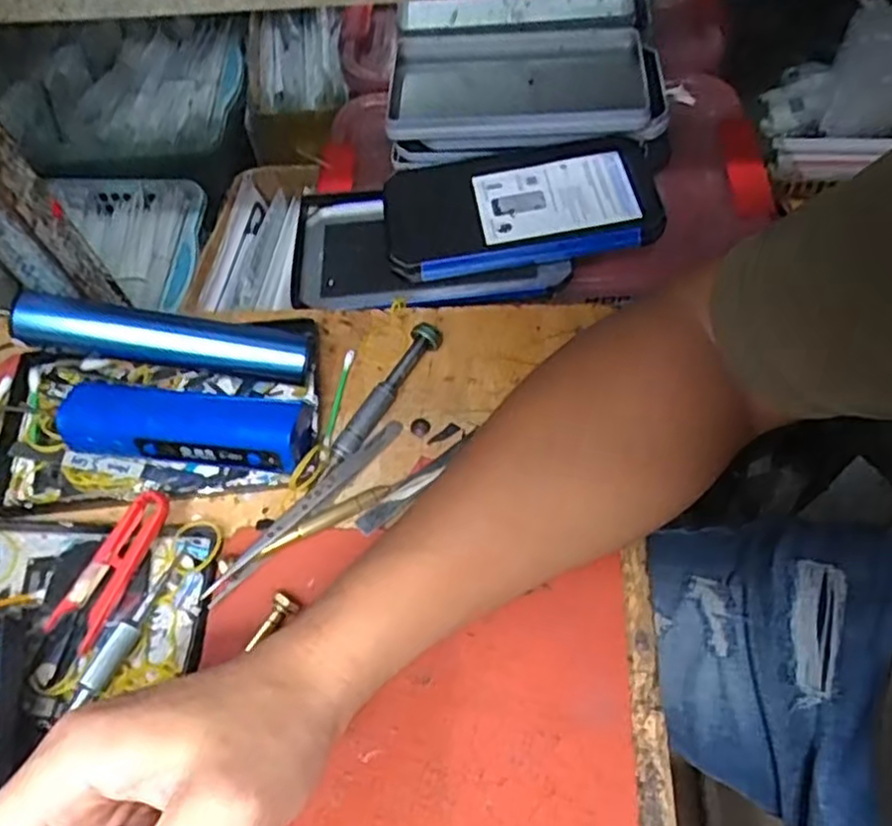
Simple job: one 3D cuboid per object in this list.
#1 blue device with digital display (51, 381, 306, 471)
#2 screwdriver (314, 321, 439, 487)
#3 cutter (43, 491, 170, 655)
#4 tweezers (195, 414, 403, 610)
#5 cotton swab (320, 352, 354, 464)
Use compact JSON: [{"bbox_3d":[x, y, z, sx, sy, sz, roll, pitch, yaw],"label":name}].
[{"bbox_3d":[-0.141,0.010,0.396,0.131,0.034,0.039,3,62,6],"label":"blue device with digital display"},{"bbox_3d":[-0.039,-0.007,0.409,0.014,0.019,0.113,29,67,18],"label":"screwdriver"},{"bbox_3d":[-0.169,0.078,0.367,0.024,0.012,0.081,24,76,14],"label":"cutter"},{"bbox_3d":[-0.072,0.047,0.375,0.011,0.014,0.132,37,70,21],"label":"tweezers"},{"bbox_3d":[-0.064,-0.007,0.417,0.007,0.006,0.073,7,62,8],"label":"cotton swab"}]

